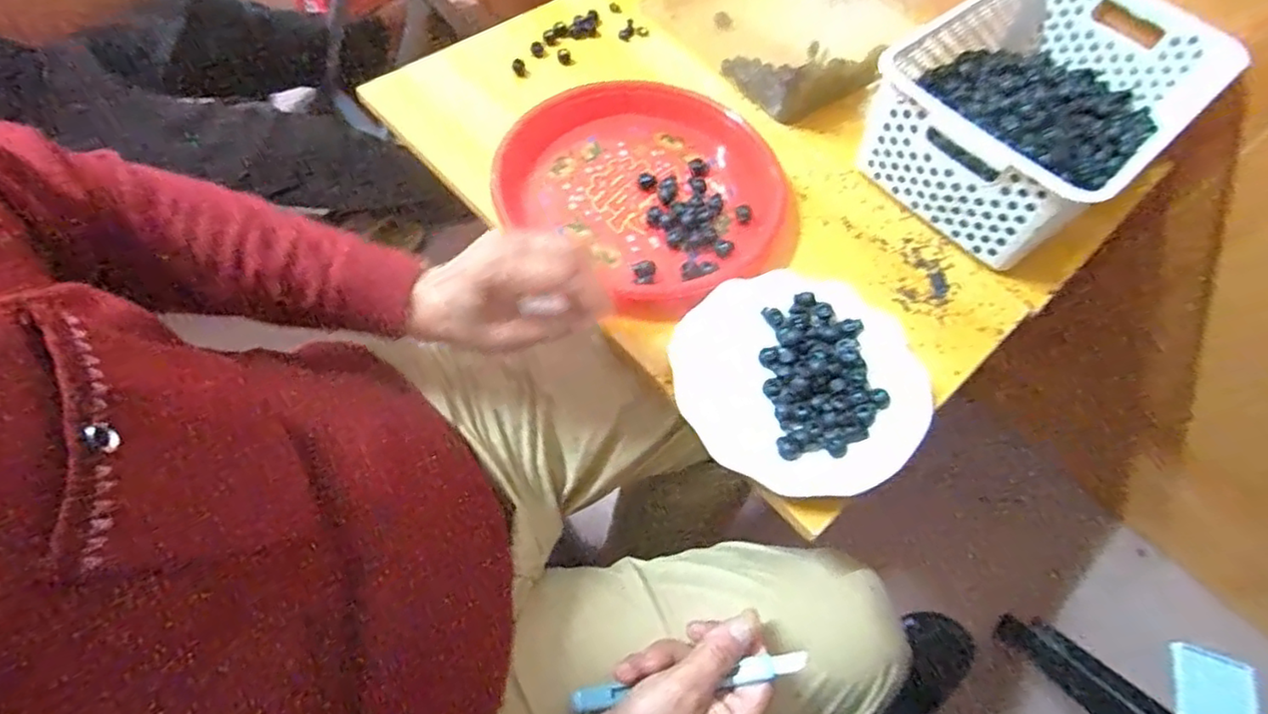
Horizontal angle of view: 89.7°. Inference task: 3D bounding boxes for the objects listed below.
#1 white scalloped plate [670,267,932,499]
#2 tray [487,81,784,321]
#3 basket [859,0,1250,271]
[{"bbox_3d":[0.124,0.016,0.486,0.179,0.026,0.179,2,61,-3],"label":"white scalloped plate"},{"bbox_3d":[0.012,-0.160,0.576,0.253,0.028,0.234,2,61,-3],"label":"tray"},{"bbox_3d":[0.376,-0.232,0.601,0.305,0.110,0.213,-37,69,-21],"label":"basket"}]

